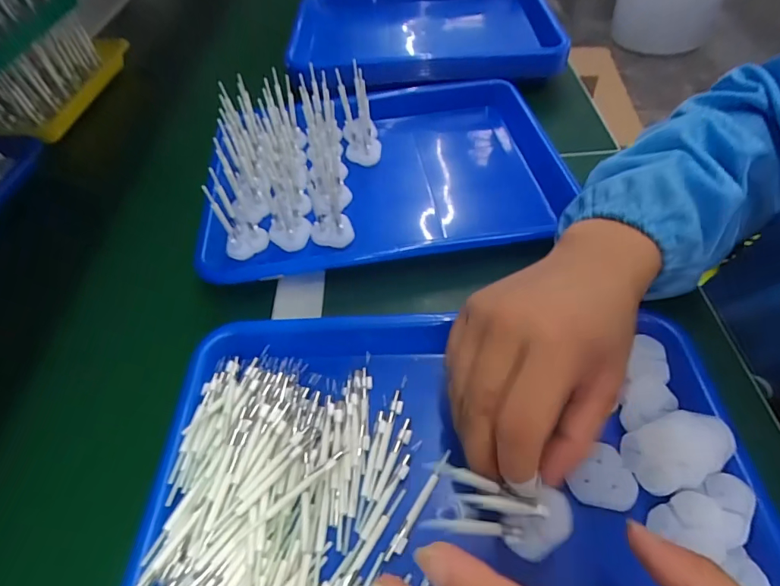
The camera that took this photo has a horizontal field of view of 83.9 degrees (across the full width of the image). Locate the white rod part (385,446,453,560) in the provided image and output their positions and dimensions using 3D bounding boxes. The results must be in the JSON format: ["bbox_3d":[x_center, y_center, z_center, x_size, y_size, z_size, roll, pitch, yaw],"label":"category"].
[{"bbox_3d":[0.018,0.121,0.253,0.008,0.004,0.069,23,58,21],"label":"white rod part"}]

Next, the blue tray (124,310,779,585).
[{"bbox_3d":[0.030,0.119,0.239,0.326,0.033,0.247,-2,51,1],"label":"blue tray"}]

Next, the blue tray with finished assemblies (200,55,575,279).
[{"bbox_3d":[0.003,-0.137,0.421,0.347,0.076,0.248,-10,52,-3],"label":"blue tray with finished assemblies"}]

